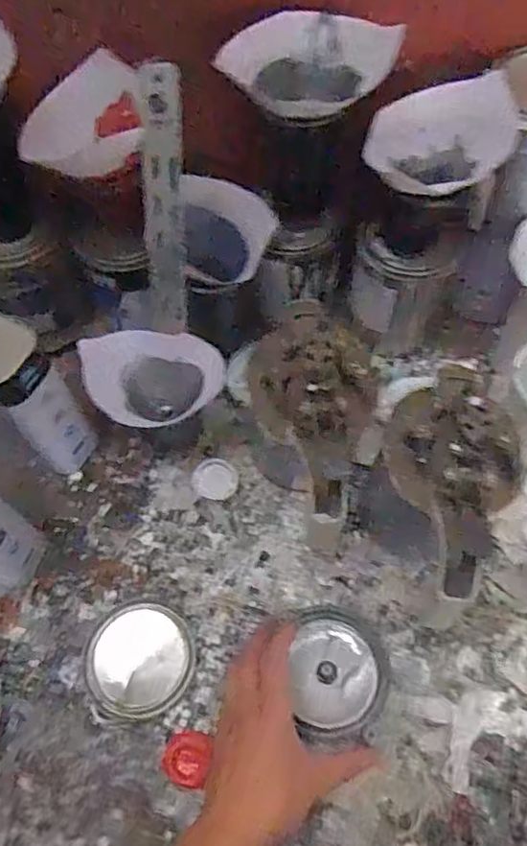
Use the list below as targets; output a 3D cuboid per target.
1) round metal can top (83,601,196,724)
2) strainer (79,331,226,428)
[{"bbox_3d":[-0.110,0.210,0.550,0.093,0.009,0.096,-1,63,2],"label":"round metal can top"},{"bbox_3d":[-0.101,-0.045,0.587,0.121,0.074,0.069,-10,64,-6],"label":"strainer"}]

